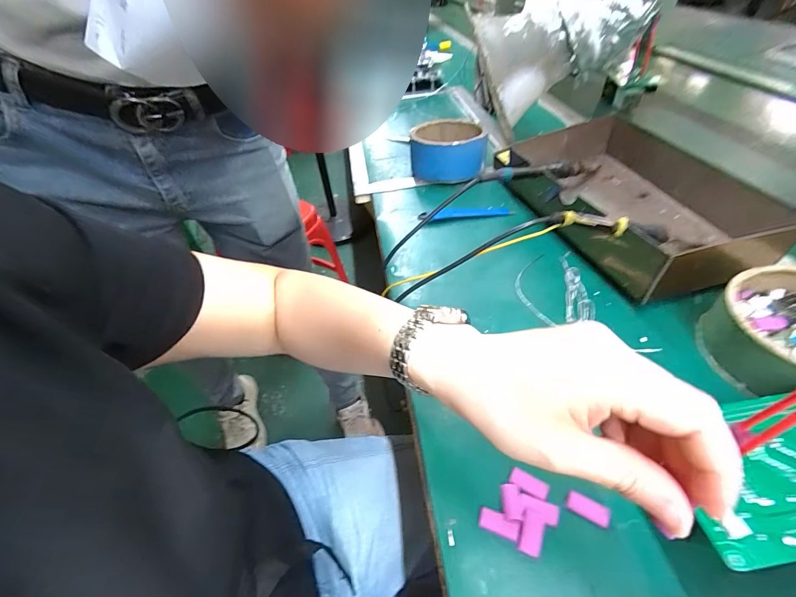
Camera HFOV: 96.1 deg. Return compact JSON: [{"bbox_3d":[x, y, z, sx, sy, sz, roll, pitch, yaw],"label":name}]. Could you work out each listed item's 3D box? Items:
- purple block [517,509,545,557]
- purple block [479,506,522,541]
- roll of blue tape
[{"bbox_3d":[0.088,0.154,0.236,0.015,0.004,0.025,13,49,18],"label":"purple block"},{"bbox_3d":[0.068,0.151,0.241,0.027,0.004,0.013,13,49,18],"label":"purple block"},{"bbox_3d":[0.080,-0.242,0.584,0.111,0.065,0.112,1,46,6],"label":"roll of blue tape"}]

